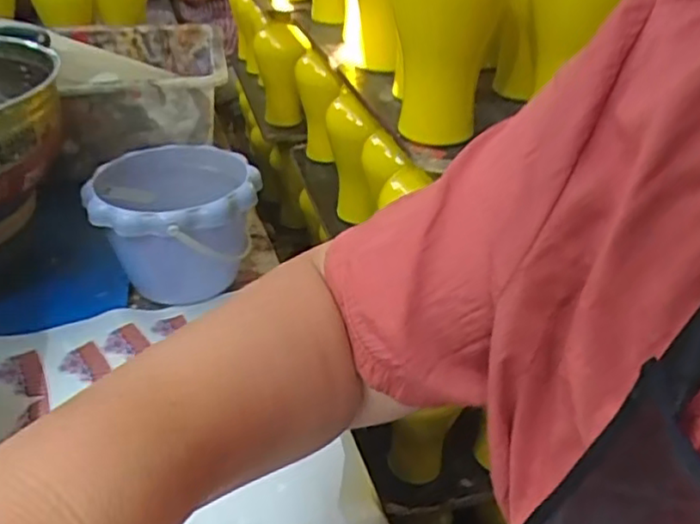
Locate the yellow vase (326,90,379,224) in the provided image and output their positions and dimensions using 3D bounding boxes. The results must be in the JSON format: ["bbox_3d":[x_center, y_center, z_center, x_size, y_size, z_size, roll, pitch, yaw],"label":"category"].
[{"bbox_3d":[0.003,-0.137,0.938,0.078,0.175,0.080,7,31,8],"label":"yellow vase"}]

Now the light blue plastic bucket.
[{"bbox_3d":[-0.169,-0.032,0.667,0.154,0.116,0.160,2,31,-1],"label":"light blue plastic bucket"}]

